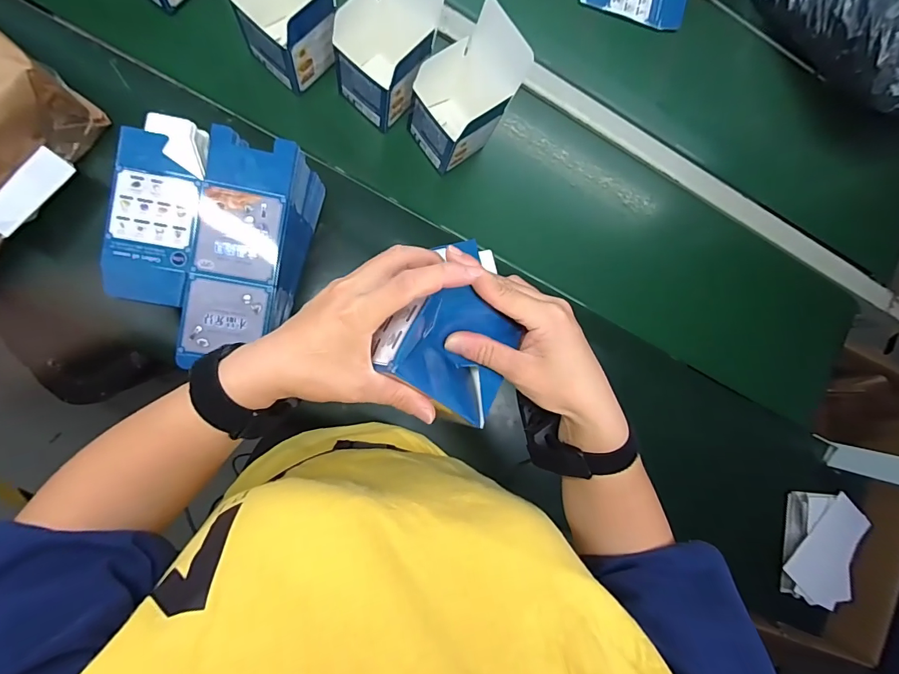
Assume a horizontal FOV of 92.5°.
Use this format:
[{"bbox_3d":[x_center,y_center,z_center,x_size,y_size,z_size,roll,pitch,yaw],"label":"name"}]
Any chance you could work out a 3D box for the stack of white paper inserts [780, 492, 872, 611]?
[{"bbox_3d":[0.596,0.339,0.691,0.110,0.048,0.171,22,86,-8],"label":"stack of white paper inserts"}]

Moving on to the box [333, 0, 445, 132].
[{"bbox_3d":[-0.083,-0.346,0.500,0.105,0.176,0.109,40,84,-6],"label":"box"}]

